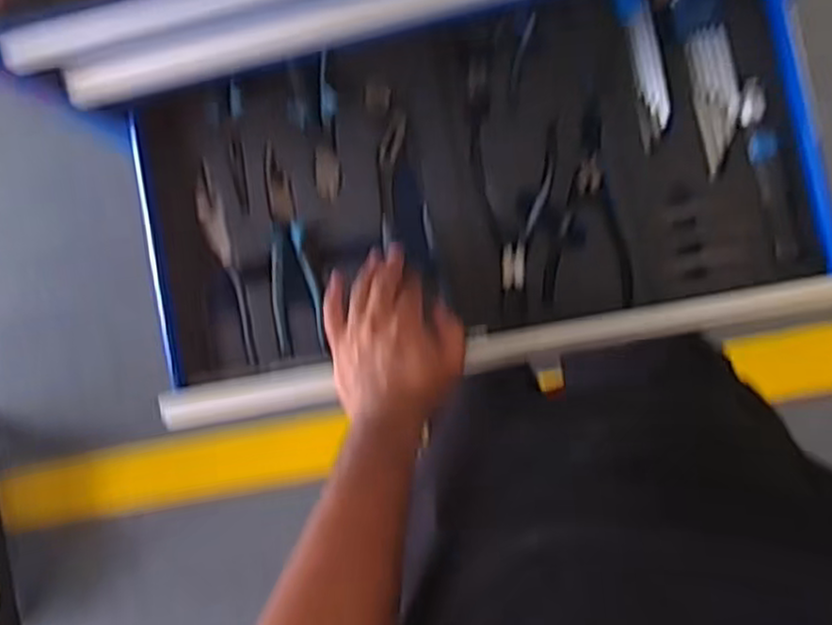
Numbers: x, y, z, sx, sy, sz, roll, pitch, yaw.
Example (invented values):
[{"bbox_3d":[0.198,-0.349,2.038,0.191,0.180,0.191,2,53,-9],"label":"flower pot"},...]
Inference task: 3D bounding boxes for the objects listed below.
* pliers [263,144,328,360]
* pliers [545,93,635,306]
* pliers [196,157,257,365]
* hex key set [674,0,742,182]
[{"bbox_3d":[-0.114,-0.058,0.689,0.043,0.010,0.190,-5,88,9],"label":"pliers"},{"bbox_3d":[0.156,-0.098,0.662,0.075,0.010,0.178,3,89,9],"label":"pliers"},{"bbox_3d":[-0.178,-0.046,0.700,0.025,0.009,0.192,-19,86,8],"label":"pliers"},{"bbox_3d":[0.254,-0.212,0.649,0.037,0.016,0.175,-13,87,9],"label":"hex key set"}]

